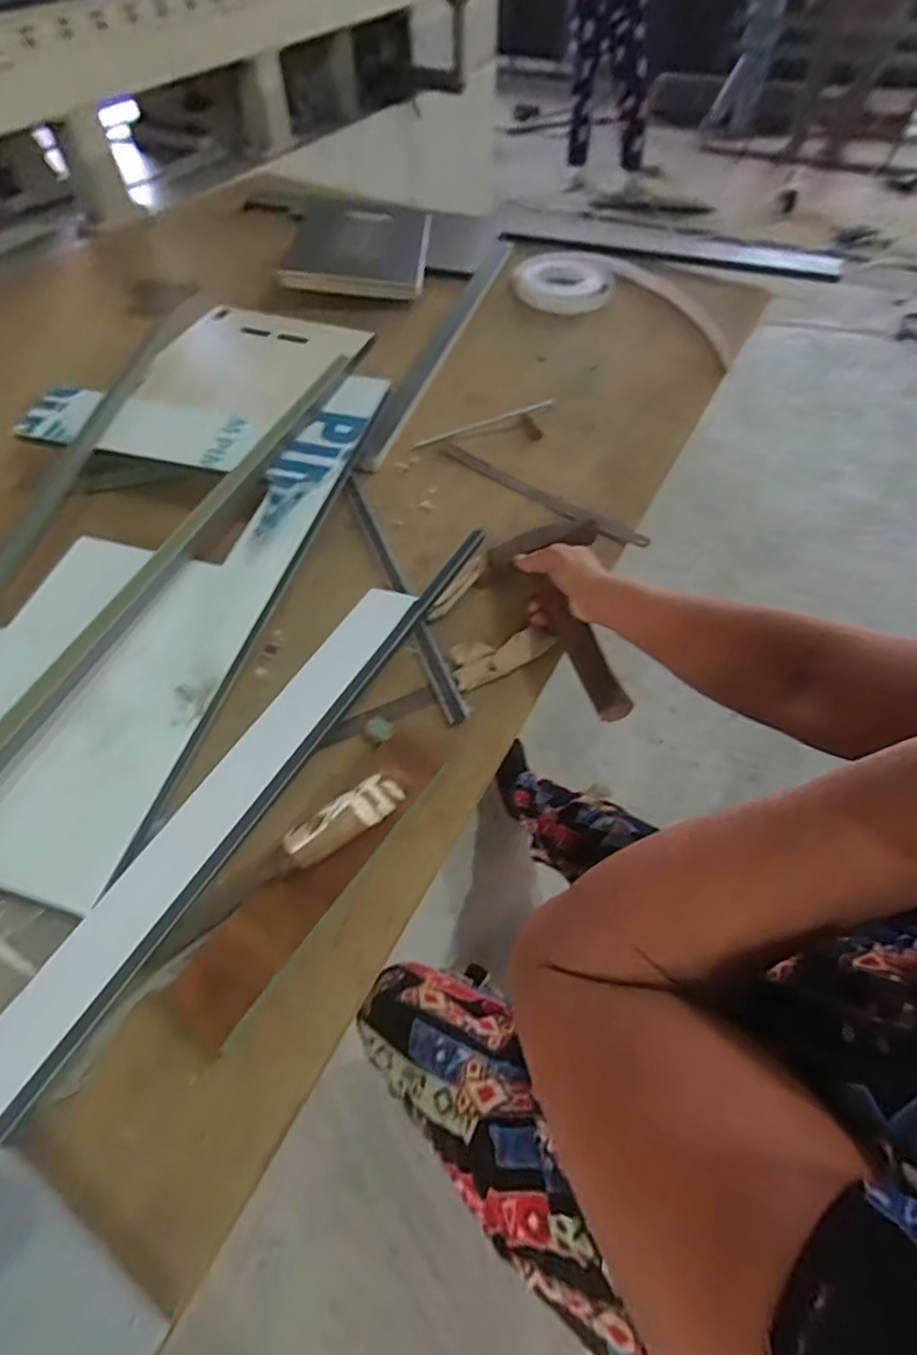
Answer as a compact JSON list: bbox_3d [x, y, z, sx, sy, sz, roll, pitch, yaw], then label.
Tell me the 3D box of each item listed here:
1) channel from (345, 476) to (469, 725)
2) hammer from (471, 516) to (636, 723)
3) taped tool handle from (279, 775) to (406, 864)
[{"bbox_3d":[-0.068,-0.105,0.650,0.023,0.007,0.372,-19,57,-13],"label":"channel"},{"bbox_3d":[0.116,-0.068,0.614,0.147,0.039,0.265,-9,53,-8],"label":"hammer"},{"bbox_3d":[-0.087,0.106,0.454,0.092,0.027,0.029,-29,60,-19],"label":"taped tool handle"}]

